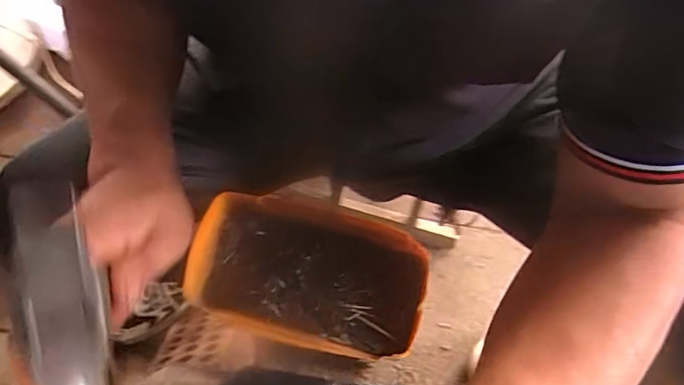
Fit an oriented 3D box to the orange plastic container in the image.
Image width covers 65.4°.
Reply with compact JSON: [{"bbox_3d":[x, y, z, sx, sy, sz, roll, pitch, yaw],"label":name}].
[{"bbox_3d":[-0.036,0.074,0.510,0.226,0.062,0.130,13,76,5],"label":"orange plastic container"}]

